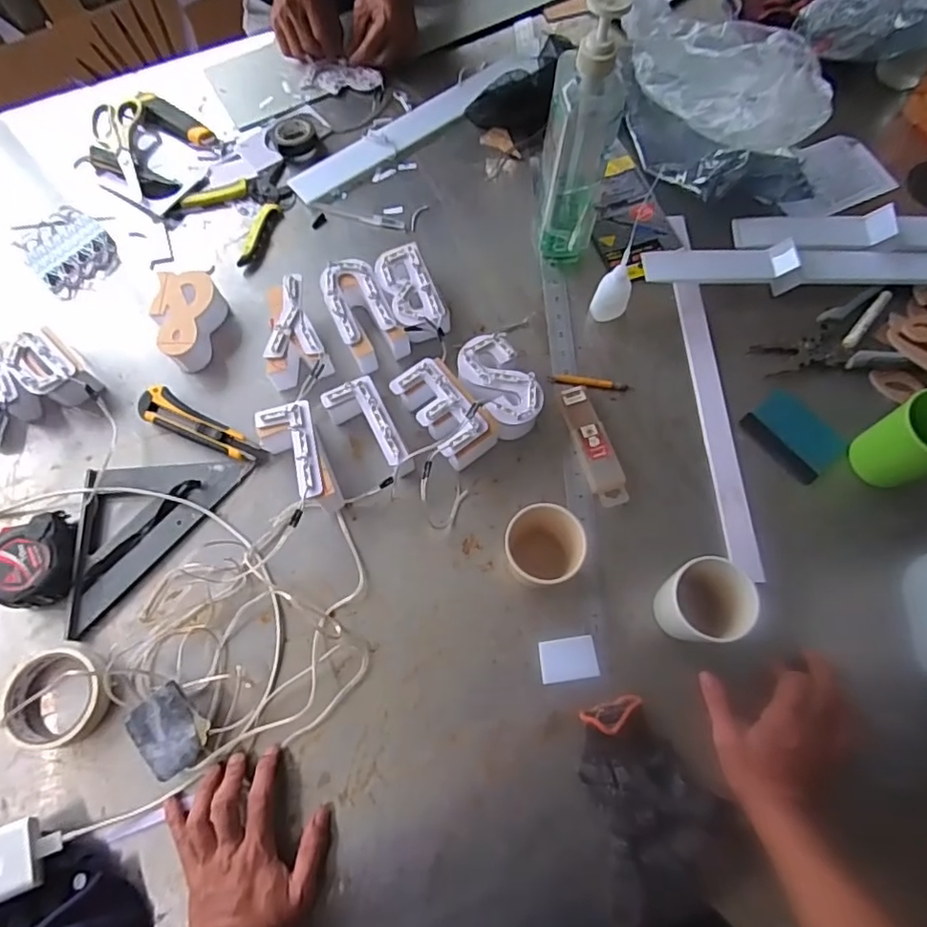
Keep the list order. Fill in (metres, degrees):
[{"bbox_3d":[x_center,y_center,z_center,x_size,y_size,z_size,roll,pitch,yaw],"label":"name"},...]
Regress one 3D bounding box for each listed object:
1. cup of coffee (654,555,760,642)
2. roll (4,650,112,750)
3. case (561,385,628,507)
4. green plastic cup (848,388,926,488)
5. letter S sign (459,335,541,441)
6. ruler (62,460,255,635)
[{"bbox_3d":[0.221,0.137,0.558,0.076,0.088,0.078,37,74,13],"label":"cup of coffee"},{"bbox_3d":[-0.380,0.219,0.557,0.092,0.027,0.085,0,70,0],"label":"roll"},{"bbox_3d":[0.141,-0.020,0.653,0.039,0.019,0.142,-16,70,-6],"label":"case"},{"bbox_3d":[0.447,-0.020,0.597,0.078,0.104,0.071,0,70,0],"label":"green plastic cup"},{"bbox_3d":[0.039,-0.083,0.656,0.068,0.040,0.118,-29,72,-10],"label":"letter S sign"},{"bbox_3d":[-0.349,0.052,0.628,0.115,0.020,0.229,39,74,13],"label":"ruler"}]

